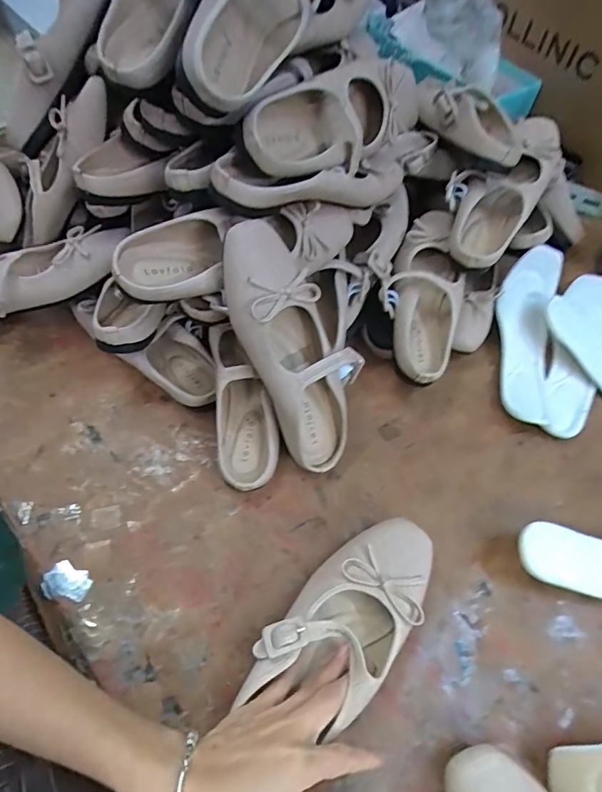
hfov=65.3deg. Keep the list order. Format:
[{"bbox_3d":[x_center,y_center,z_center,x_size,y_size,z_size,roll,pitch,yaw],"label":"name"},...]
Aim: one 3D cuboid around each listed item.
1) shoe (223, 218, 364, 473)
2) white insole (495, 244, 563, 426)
[{"bbox_3d":[-0.002,-0.040,0.442,0.091,0.238,0.053,-31,26,-19],"label":"shoe"},{"bbox_3d":[0.265,-0.072,0.555,0.068,0.039,0.211,11,75,4],"label":"white insole"}]

